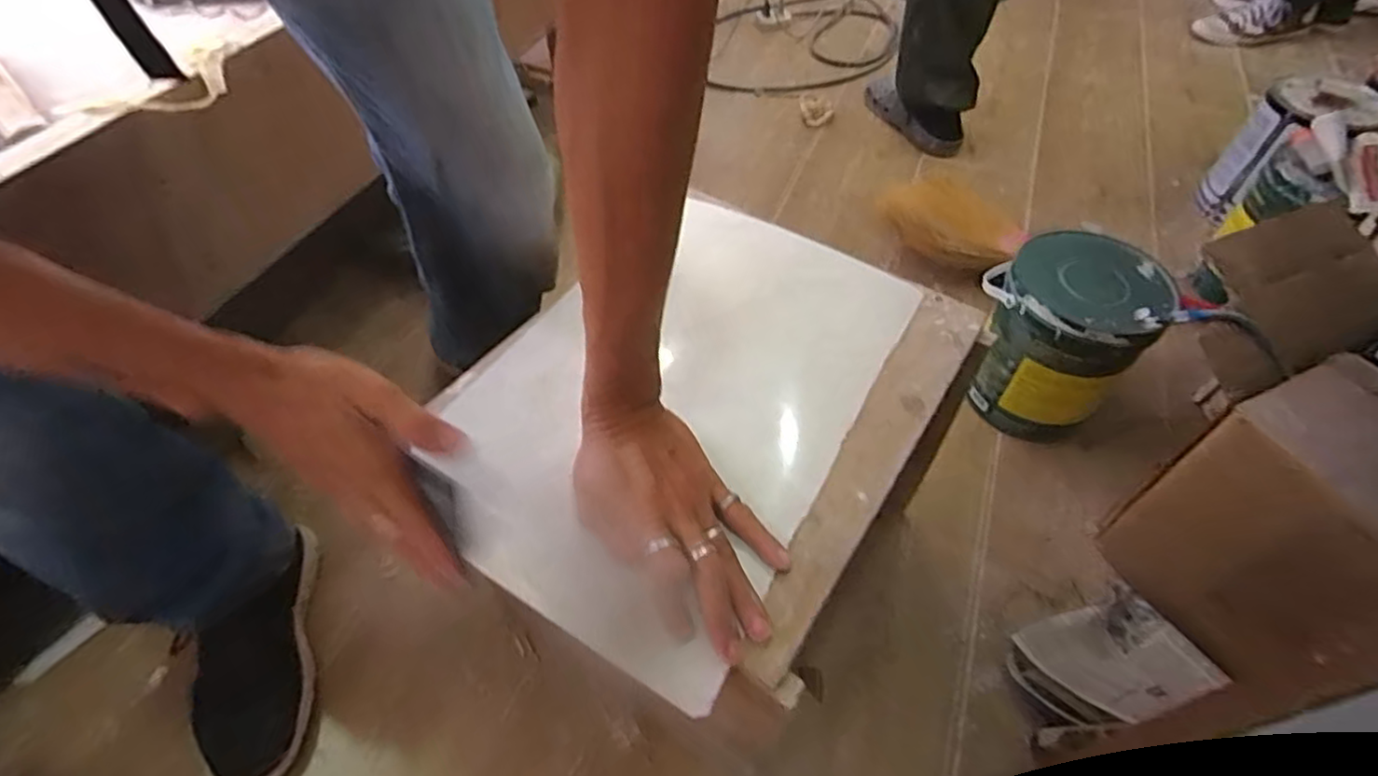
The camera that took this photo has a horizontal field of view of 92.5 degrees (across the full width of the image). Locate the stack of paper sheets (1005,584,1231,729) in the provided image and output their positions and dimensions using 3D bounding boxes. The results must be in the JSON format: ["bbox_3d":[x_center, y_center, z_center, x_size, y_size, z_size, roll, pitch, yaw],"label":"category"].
[{"bbox_3d":[0.424,0.271,0.664,0.199,0.083,0.112,-13,54,-13],"label":"stack of paper sheets"}]

